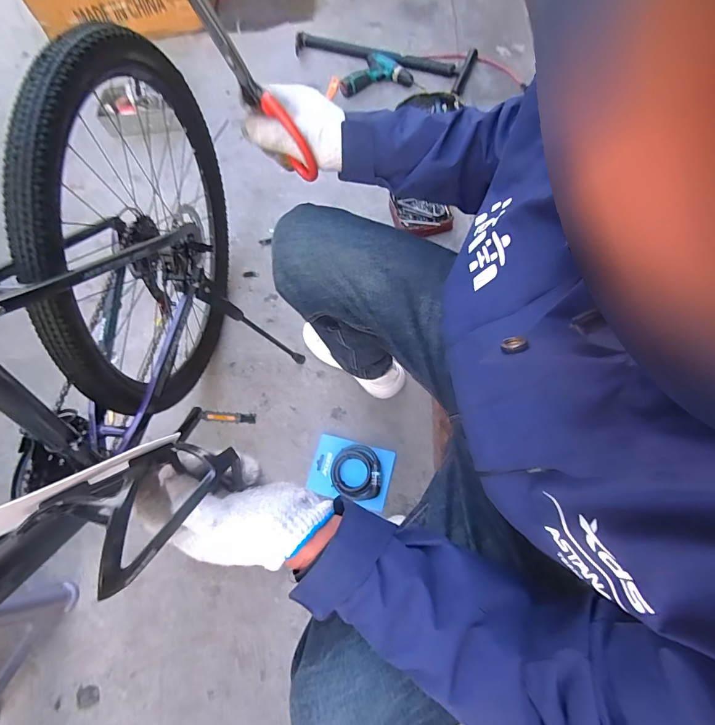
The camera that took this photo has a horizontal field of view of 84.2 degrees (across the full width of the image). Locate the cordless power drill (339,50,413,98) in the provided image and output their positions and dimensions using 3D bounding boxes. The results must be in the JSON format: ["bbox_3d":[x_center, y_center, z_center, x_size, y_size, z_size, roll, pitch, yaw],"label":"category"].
[{"bbox_3d":[0.056,-0.967,1.324,0.236,0.048,0.149,-7,68,0],"label":"cordless power drill"}]

